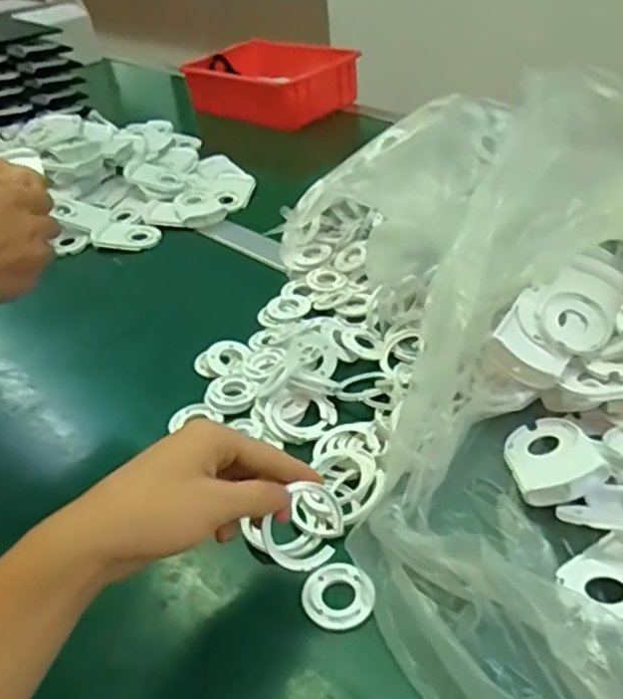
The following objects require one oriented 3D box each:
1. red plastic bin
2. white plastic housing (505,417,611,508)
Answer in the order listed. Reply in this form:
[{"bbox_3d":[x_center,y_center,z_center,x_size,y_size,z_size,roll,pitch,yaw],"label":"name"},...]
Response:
[{"bbox_3d":[-0.094,-0.516,1.274,0.343,0.119,0.143,13,41,23],"label":"red plastic bin"},{"bbox_3d":[0.171,0.077,0.468,0.058,0.022,0.073,-27,26,13],"label":"white plastic housing"}]

